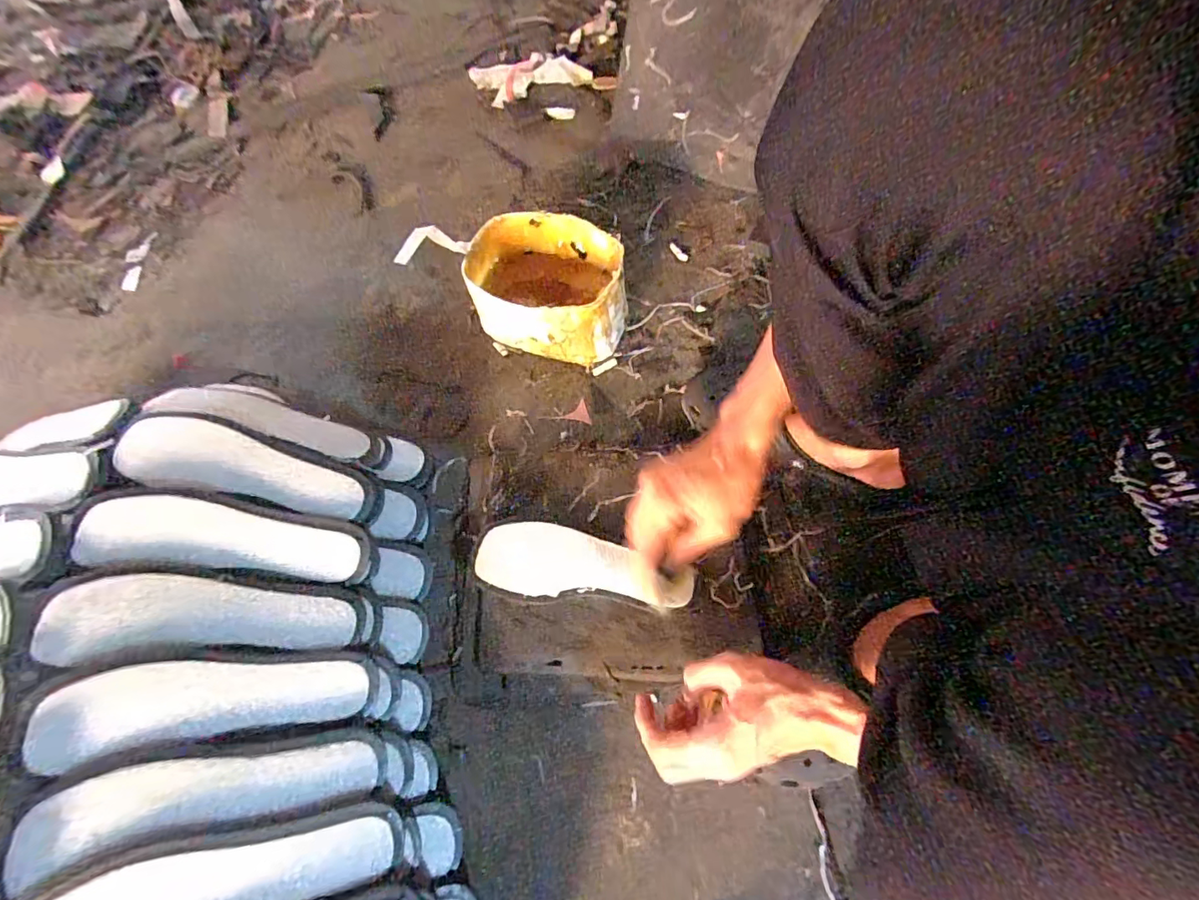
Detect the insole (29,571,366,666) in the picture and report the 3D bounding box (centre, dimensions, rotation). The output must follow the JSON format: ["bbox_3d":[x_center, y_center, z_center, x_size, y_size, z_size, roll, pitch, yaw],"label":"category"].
[{"bbox_3d":[-0.337,0.147,0.446,0.232,0.021,0.066,8,65,-21],"label":"insole"}]

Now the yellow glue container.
[{"bbox_3d":[-0.065,-0.205,0.661,0.202,0.132,0.147,17,68,10],"label":"yellow glue container"}]

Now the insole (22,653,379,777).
[{"bbox_3d":[-0.314,0.207,0.422,0.228,0.016,0.063,3,64,-24],"label":"insole"}]

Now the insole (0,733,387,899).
[{"bbox_3d":[-0.297,0.266,0.393,0.233,0.014,0.059,0,65,-21],"label":"insole"}]

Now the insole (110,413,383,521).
[{"bbox_3d":[-0.340,0.021,0.508,0.225,0.028,0.074,19,67,-16],"label":"insole"}]

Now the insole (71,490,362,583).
[{"bbox_3d":[-0.350,0.082,0.476,0.229,0.020,0.065,10,66,-14],"label":"insole"}]

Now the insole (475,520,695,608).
[{"bbox_3d":[-0.017,0.122,0.533,0.223,0.016,0.079,7,67,5],"label":"insole"}]

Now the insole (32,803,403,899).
[{"bbox_3d":[-0.280,0.320,0.370,0.250,0.035,0.073,-6,66,-20],"label":"insole"}]

